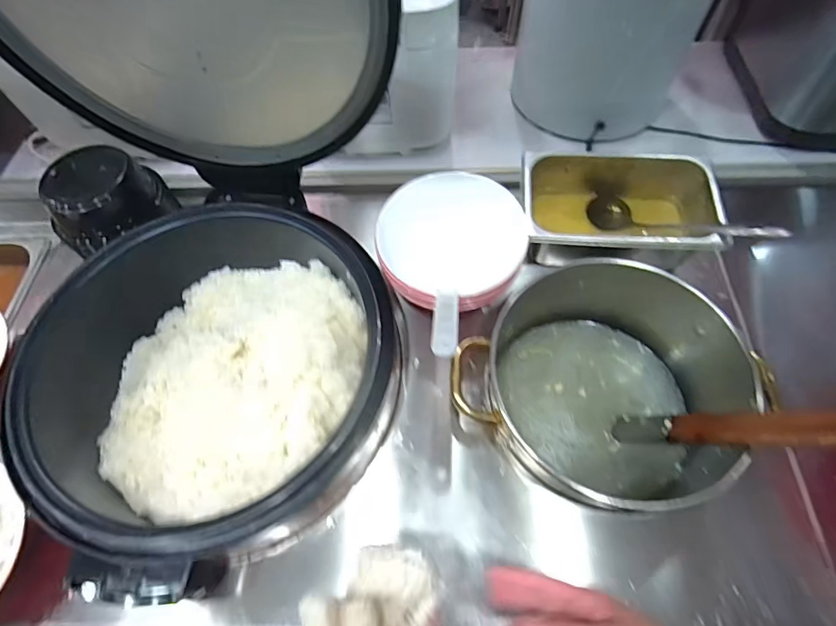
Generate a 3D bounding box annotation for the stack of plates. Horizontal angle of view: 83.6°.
[{"bbox_3d":[0.045,-0.099,0.642,0.197,0.072,0.178,3,62,4],"label":"stack of plates"}]

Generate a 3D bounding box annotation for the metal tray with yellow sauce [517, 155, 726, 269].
[{"bbox_3d":[0.285,-0.146,0.685,0.267,0.096,0.177,2,62,3],"label":"metal tray with yellow sauce"}]

